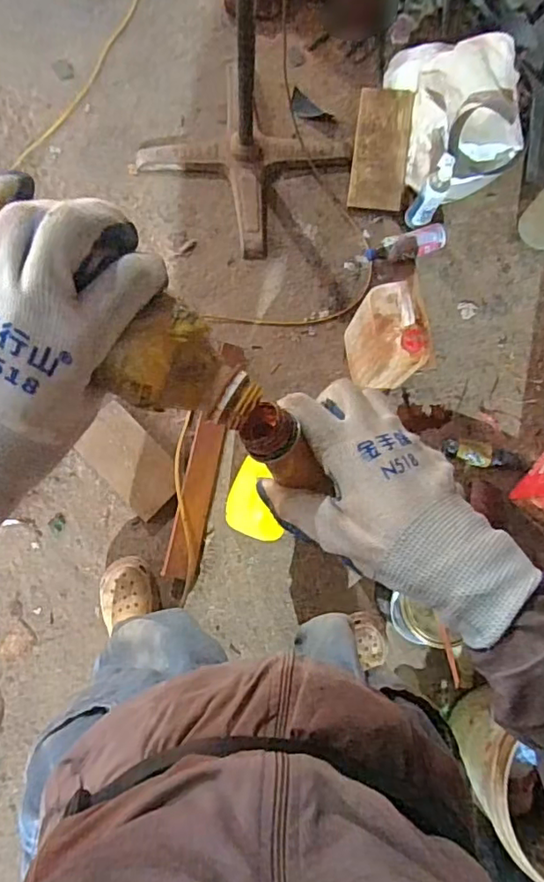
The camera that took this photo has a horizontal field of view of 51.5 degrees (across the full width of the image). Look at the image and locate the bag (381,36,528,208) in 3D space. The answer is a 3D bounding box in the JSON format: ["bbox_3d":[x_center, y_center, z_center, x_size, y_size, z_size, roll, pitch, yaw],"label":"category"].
[{"bbox_3d":[0.478,-0.843,1.457,0.300,0.133,0.423,-10,79,-6],"label":"bag"}]

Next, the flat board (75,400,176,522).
[{"bbox_3d":[-0.322,0.044,1.280,0.244,0.006,0.147,45,97,5],"label":"flat board"}]

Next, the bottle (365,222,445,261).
[{"bbox_3d":[0.342,-0.494,1.430,0.213,0.050,0.066,-15,80,-7],"label":"bottle"}]

